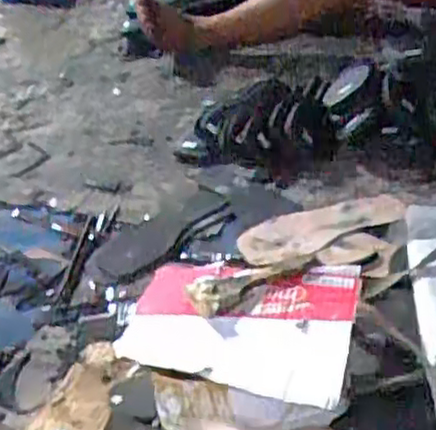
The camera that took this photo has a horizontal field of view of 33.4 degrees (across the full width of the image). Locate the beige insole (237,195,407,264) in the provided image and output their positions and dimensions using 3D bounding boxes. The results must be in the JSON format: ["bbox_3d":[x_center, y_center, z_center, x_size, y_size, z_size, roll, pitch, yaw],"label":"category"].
[{"bbox_3d":[0.158,0.013,1.022,0.269,0.034,0.078,-18,37,-18],"label":"beige insole"}]

